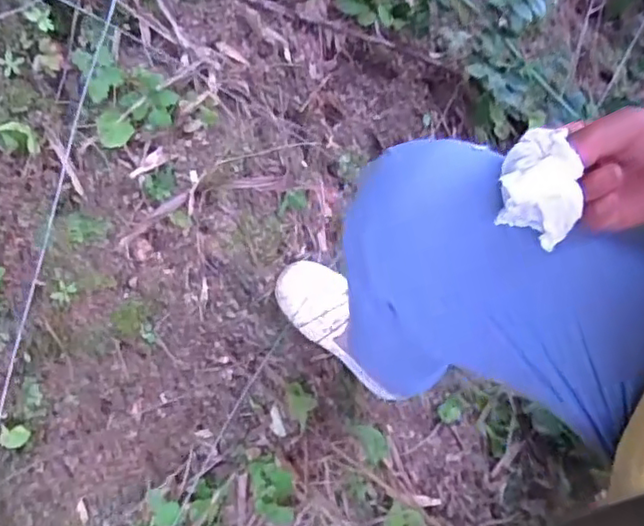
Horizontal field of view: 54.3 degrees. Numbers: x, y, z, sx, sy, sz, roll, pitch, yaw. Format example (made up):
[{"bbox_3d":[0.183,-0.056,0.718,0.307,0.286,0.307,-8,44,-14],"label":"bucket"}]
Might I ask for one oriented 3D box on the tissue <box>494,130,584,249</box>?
[{"bbox_3d":[0.130,-0.044,0.375,0.047,0.050,0.047,17,47,13],"label":"tissue"}]

